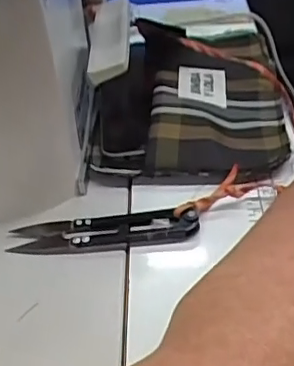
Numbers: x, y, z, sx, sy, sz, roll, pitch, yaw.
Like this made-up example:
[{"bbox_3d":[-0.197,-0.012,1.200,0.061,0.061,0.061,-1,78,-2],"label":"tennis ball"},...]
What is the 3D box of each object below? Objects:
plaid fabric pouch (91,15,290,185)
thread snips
[{"bbox_3d":[0.028,-0.060,0.408,0.126,0.029,0.166,1,42,8],"label":"plaid fabric pouch"},{"bbox_3d":[-0.023,0.025,0.320,0.100,0.013,0.024,-5,36,2],"label":"thread snips"}]

